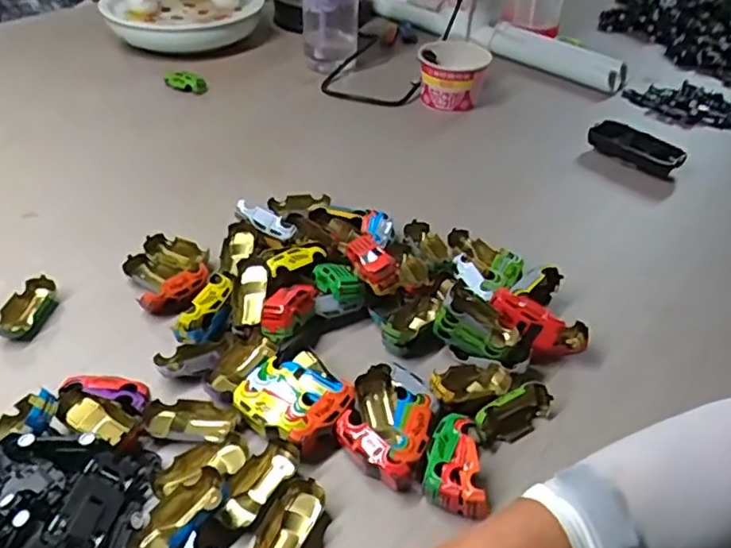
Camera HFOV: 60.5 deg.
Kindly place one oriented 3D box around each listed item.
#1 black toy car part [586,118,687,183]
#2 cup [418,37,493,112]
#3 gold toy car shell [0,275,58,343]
[{"bbox_3d":[0.311,-0.147,0.723,0.033,0.036,0.105,-29,49,-33],"label":"black toy car part"},{"bbox_3d":[0.114,-0.266,0.841,0.092,0.082,0.095,2,39,-1],"label":"cup"},{"bbox_3d":[-0.288,0.030,0.532,0.029,0.018,0.063,3,39,0],"label":"gold toy car shell"}]

